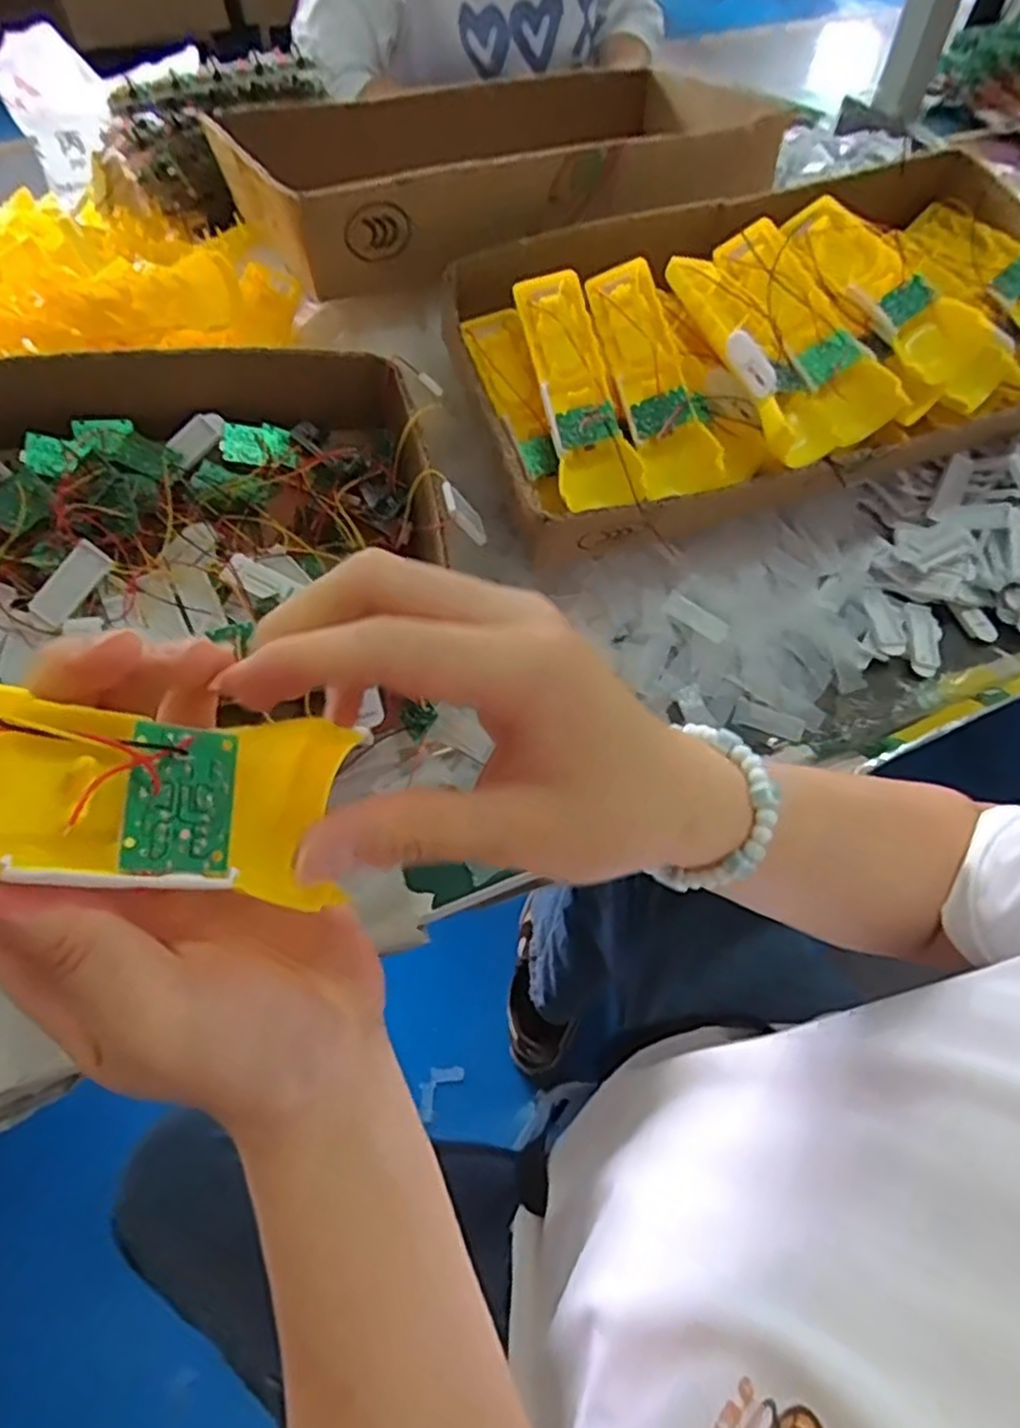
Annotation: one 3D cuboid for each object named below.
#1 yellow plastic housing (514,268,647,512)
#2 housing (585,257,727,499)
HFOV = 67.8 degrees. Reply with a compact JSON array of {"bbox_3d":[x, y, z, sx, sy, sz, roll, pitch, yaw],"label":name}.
[{"bbox_3d":[0.040,-0.203,0.478,0.043,0.032,0.157,-14,83,-10],"label":"yellow plastic housing"},{"bbox_3d":[0.093,-0.216,0.485,0.055,0.034,0.162,-17,85,-12],"label":"housing"}]

